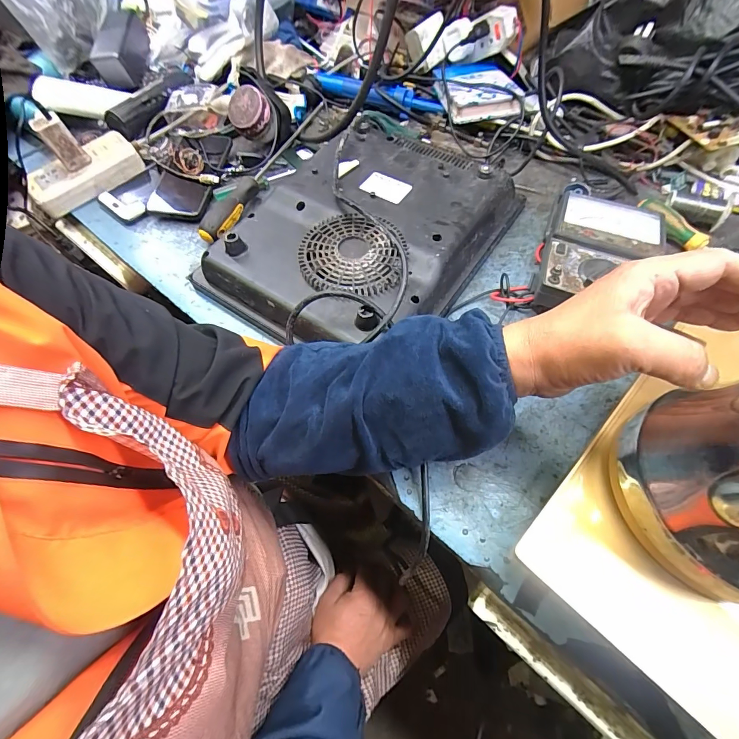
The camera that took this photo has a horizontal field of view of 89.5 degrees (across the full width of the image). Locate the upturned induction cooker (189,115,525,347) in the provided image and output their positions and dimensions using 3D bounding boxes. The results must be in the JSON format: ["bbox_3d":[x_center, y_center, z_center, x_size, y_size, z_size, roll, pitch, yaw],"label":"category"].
[{"bbox_3d":[-0.002,-0.164,0.443,0.256,0.054,0.344,37,69,19],"label":"upturned induction cooker"}]

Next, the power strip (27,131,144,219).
[{"bbox_3d":[-0.398,-0.275,0.524,0.062,0.034,0.147,41,70,20],"label":"power strip"}]

